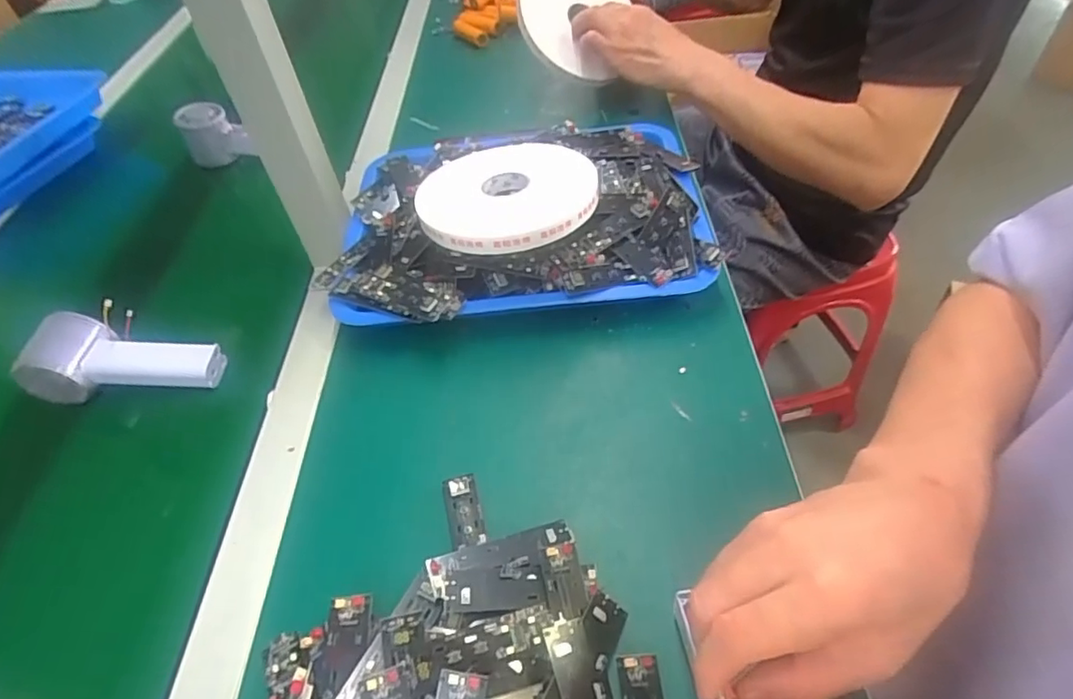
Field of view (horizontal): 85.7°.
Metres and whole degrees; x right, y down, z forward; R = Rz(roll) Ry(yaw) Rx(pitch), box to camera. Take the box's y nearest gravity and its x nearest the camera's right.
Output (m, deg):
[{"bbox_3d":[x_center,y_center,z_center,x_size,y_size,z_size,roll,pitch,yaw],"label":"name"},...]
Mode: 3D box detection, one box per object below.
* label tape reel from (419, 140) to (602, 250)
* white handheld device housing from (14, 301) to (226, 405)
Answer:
[{"bbox_3d":[-0.022,-0.130,0.484,0.151,0.014,0.135,-31,53,-19],"label":"label tape reel"},{"bbox_3d":[-0.338,0.000,0.477,0.141,0.052,0.057,-6,49,0],"label":"white handheld device housing"}]

